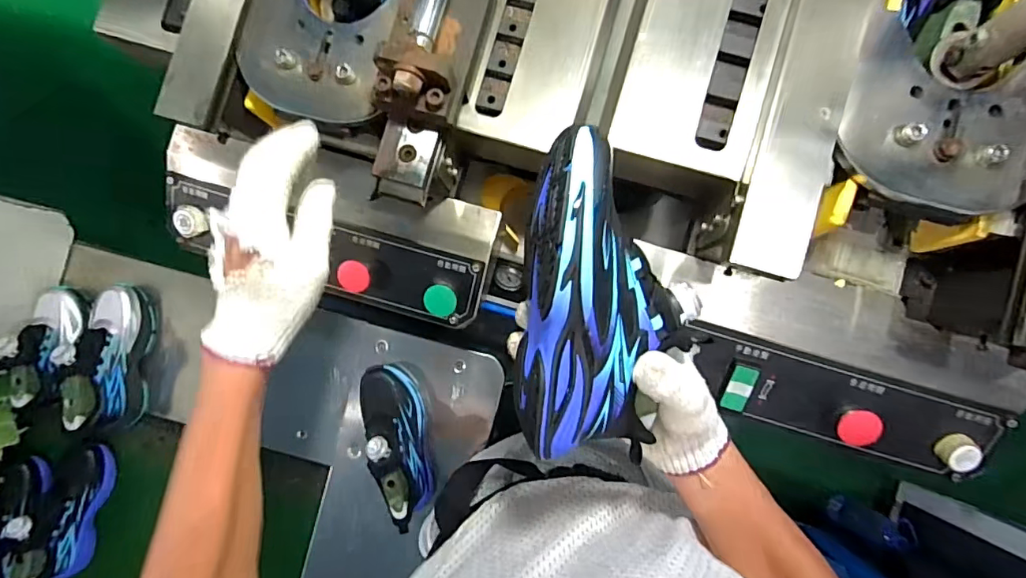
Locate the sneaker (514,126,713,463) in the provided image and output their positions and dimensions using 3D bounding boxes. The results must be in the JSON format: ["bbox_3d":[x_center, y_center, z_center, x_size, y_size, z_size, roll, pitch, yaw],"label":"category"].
[{"bbox_3d":[0.054,0.000,0.363,0.135,0.092,0.207,-6,105,-26],"label":"sneaker"}]

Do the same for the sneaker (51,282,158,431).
[{"bbox_3d":[-0.621,0.102,0.780,0.076,0.104,0.218,-6,86,2],"label":"sneaker"}]

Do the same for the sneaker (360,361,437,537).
[{"bbox_3d":[-0.180,0.227,0.746,0.085,0.109,0.240,-14,72,1],"label":"sneaker"}]

